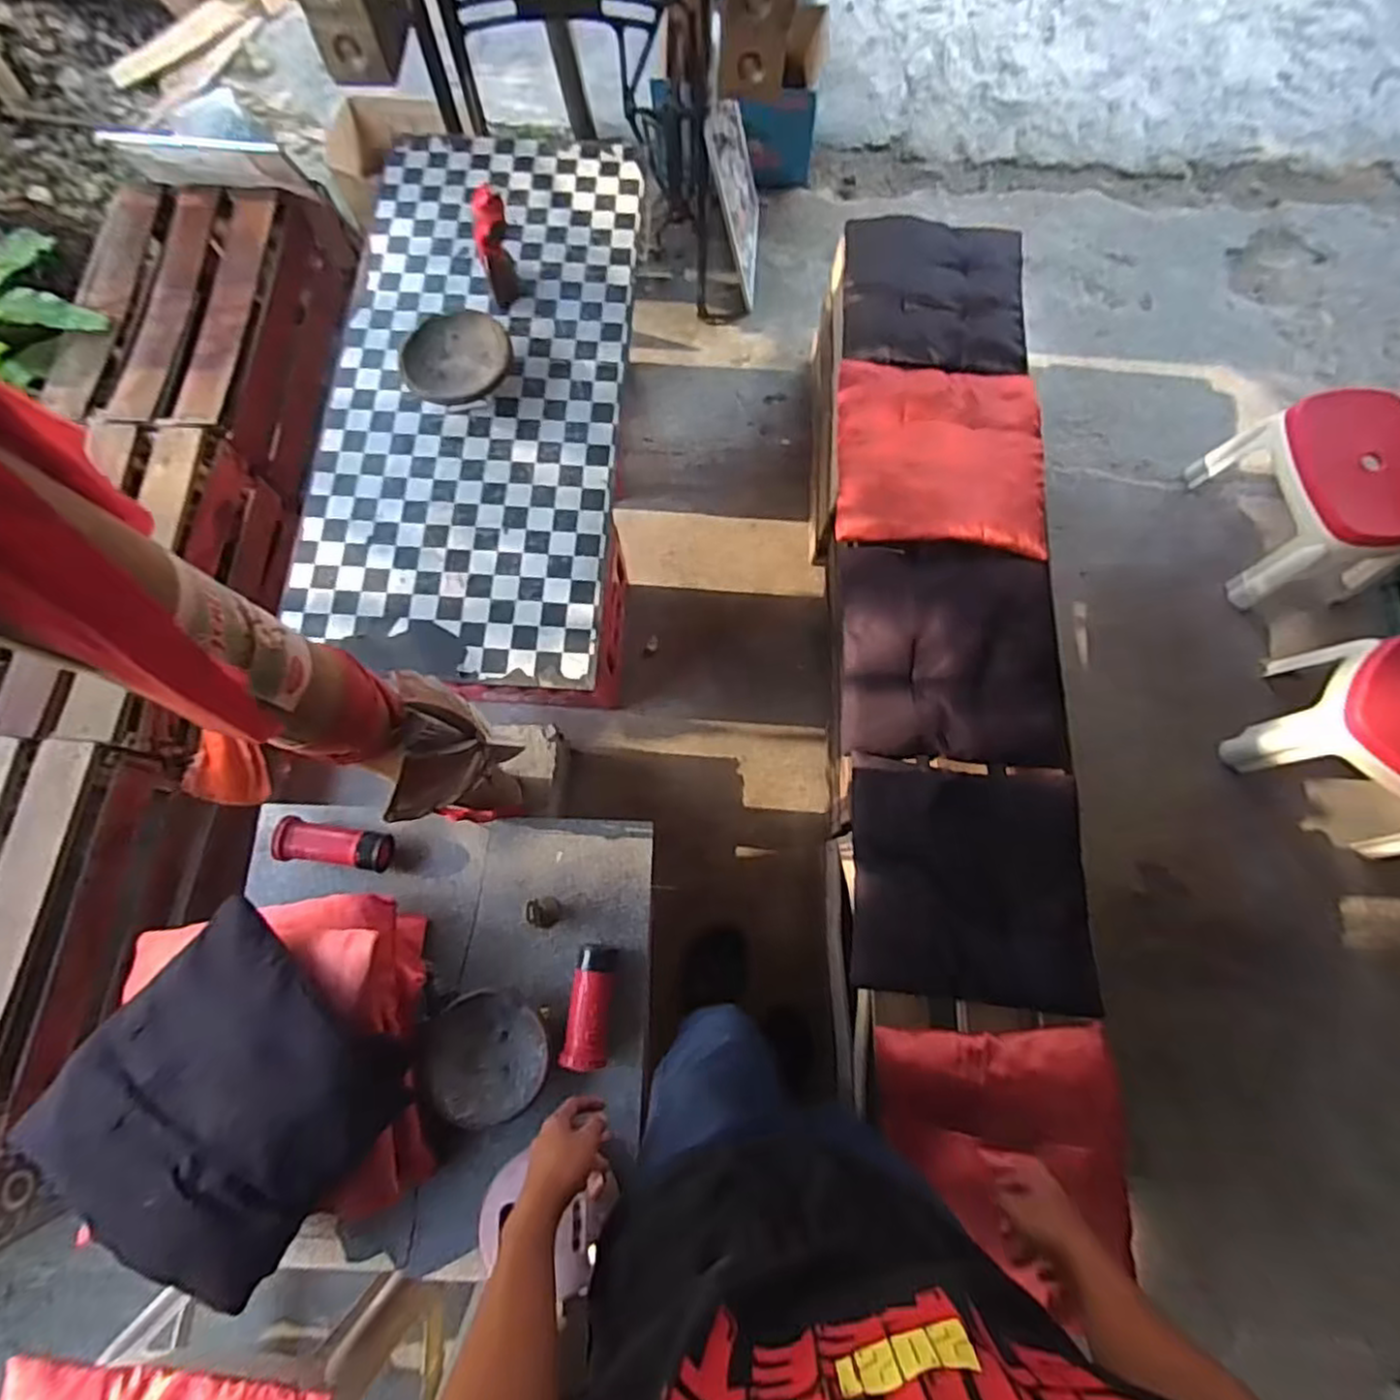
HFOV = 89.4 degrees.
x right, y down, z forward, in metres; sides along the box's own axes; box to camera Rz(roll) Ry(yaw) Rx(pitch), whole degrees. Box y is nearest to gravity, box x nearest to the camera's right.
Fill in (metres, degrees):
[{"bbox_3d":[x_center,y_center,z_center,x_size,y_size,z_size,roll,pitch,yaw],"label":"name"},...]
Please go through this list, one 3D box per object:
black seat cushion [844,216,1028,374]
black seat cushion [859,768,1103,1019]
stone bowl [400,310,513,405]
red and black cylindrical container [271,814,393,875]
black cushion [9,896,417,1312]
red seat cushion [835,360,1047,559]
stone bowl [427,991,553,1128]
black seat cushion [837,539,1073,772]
[{"bbox_3d":[0.458,-0.775,1.367,0.342,0.047,0.324,3,75,0],"label":"black seat cushion"},{"bbox_3d":[0.424,0.287,1.092,0.357,0.078,0.337,2,75,0],"label":"black seat cushion"},{"bbox_3d":[-0.367,-0.515,1.082,0.157,0.067,0.130,-40,79,-11],"label":"stone bowl"},{"bbox_3d":[-0.540,0.212,1.038,0.158,0.058,0.058,7,75,1],"label":"red and black cylindrical container"},{"bbox_3d":[-0.567,0.481,0.834,0.321,0.106,0.333,37,77,9],"label":"black cushion"},{"bbox_3d":[0.432,-0.444,1.259,0.359,0.064,0.357,5,75,1],"label":"red seat cushion"},{"bbox_3d":[-0.286,0.481,0.961,0.151,0.075,0.156,0,75,-1],"label":"stone bowl"},{"bbox_3d":[0.428,-0.097,1.190,0.380,0.093,0.390,1,75,0],"label":"black seat cushion"}]

